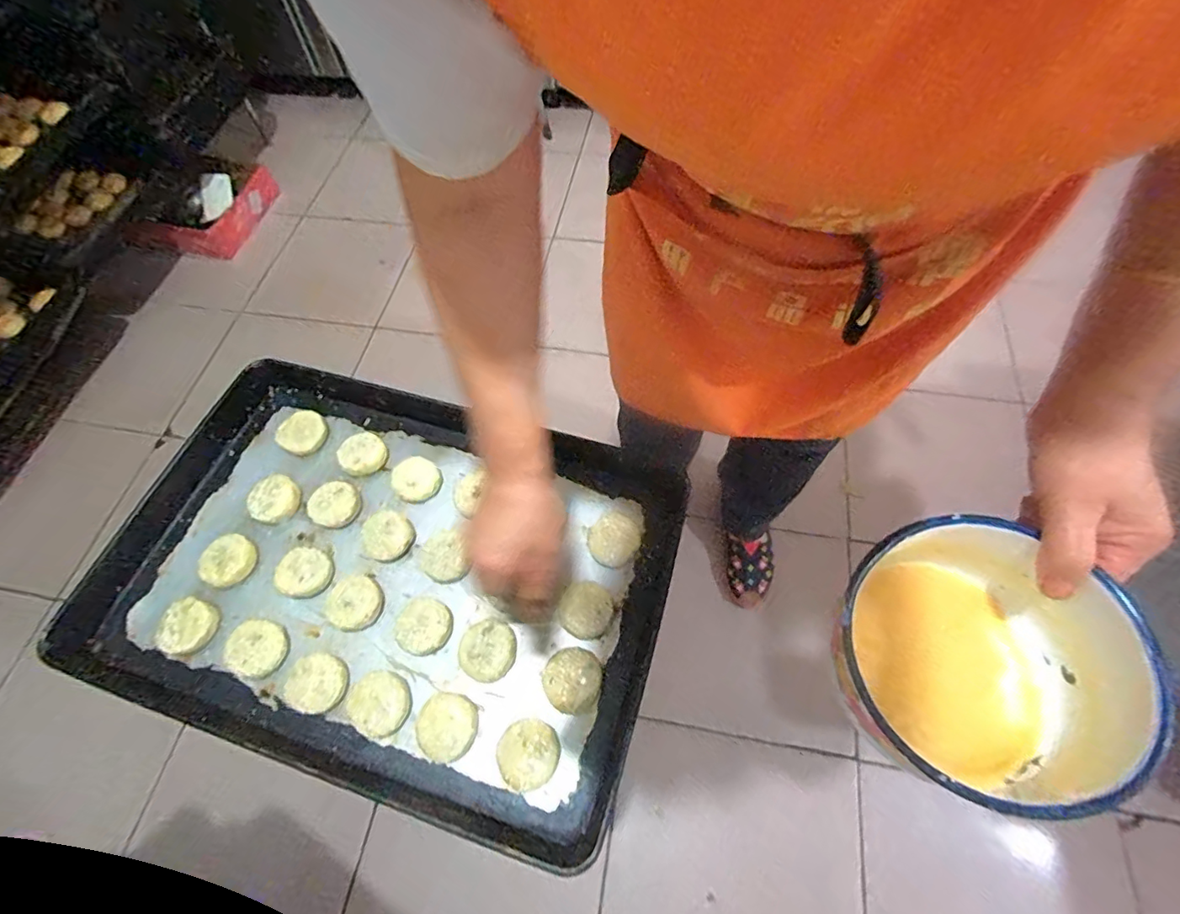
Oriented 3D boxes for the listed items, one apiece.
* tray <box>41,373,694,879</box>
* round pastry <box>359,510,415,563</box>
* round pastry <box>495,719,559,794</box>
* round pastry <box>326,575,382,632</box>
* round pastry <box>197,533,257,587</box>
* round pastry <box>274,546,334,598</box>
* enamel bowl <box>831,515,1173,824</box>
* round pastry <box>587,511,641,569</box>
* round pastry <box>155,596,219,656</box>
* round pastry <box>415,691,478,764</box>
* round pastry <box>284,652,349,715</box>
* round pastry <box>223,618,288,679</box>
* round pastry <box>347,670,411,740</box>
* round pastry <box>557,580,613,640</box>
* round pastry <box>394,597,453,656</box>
[{"bbox_3d":[-0.224,0.114,0.600,0.597,0.047,0.413,14,62,11],"label":"tray"},{"bbox_3d":[-0.236,0.090,0.613,0.056,0.032,0.055,-1,61,2],"label":"round pastry"},{"bbox_3d":[-0.059,0.282,0.506,0.054,0.021,0.057,27,66,17],"label":"round pastry"},{"bbox_3d":[-0.255,0.158,0.576,0.048,0.024,0.055,16,63,12],"label":"round pastry"},{"bbox_3d":[-0.413,0.117,0.606,0.050,0.022,0.058,20,64,14],"label":"round pastry"},{"bbox_3d":[-0.319,0.128,0.593,0.047,0.025,0.055,21,64,14],"label":"round pastry"},{"bbox_3d":[0.229,0.121,0.320,0.165,0.101,0.143,-9,61,-2],"label":"enamel bowl"},{"bbox_3d":[0.028,0.093,0.606,0.060,0.013,0.056,-1,61,2],"label":"round pastry"},{"bbox_3d":[-0.433,0.182,0.571,0.051,0.021,0.057,12,62,10],"label":"round pastry"},{"bbox_3d":[-0.138,0.259,0.513,0.055,0.016,0.057,23,64,15],"label":"round pastry"},{"bbox_3d":[-0.275,0.229,0.537,0.052,0.022,0.054,-1,61,2],"label":"round pastry"},{"bbox_3d":[-0.350,0.200,0.557,0.059,0.016,0.055,-1,61,2],"label":"round pastry"},{"bbox_3d":[-0.209,0.244,0.528,0.054,0.021,0.058,-1,61,2],"label":"round pastry"},{"bbox_3d":[-0.006,0.162,0.569,0.057,0.015,0.056,-1,61,2],"label":"round pastry"},{"bbox_3d":[-0.179,0.177,0.567,0.057,0.024,0.058,-1,61,2],"label":"round pastry"}]

